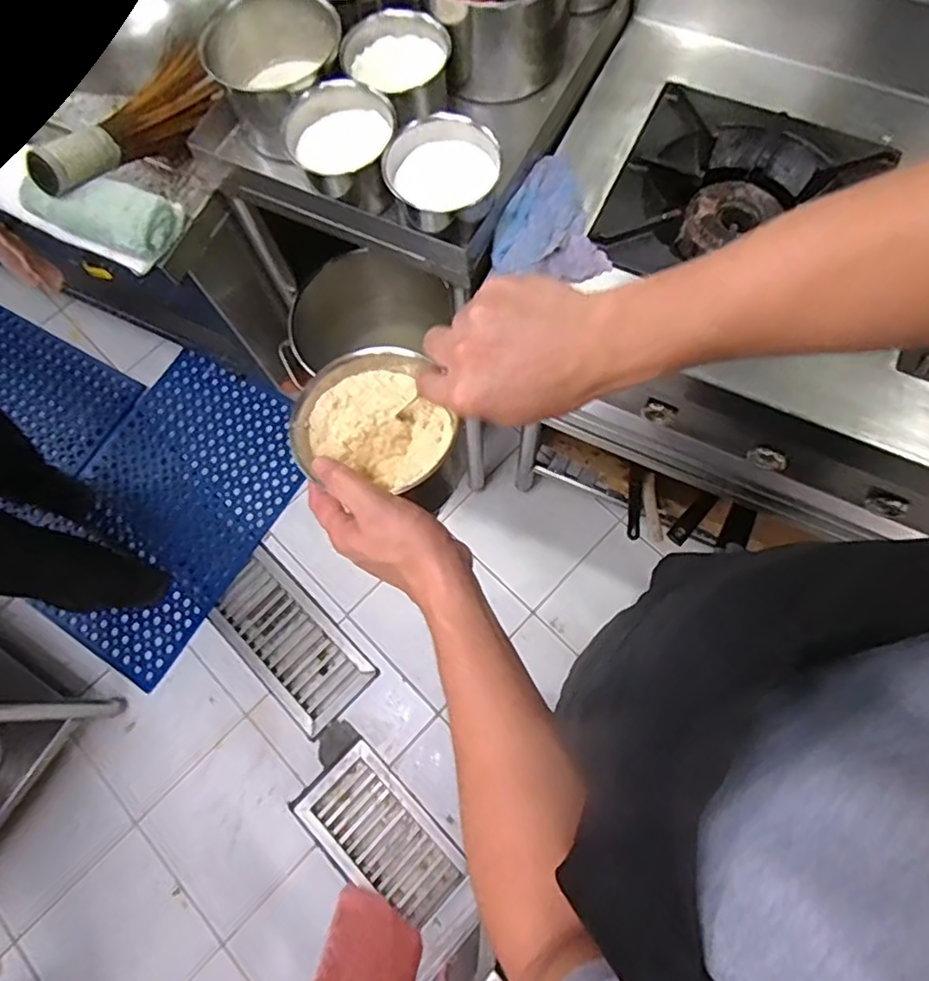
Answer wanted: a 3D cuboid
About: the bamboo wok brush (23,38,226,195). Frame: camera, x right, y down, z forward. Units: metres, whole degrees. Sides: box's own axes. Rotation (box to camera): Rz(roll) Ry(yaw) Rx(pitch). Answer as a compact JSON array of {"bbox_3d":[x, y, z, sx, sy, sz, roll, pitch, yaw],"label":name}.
[{"bbox_3d":[-0.422,-0.460,0.775,0.052,0.081,0.262,36,77,13],"label":"bamboo wok brush"}]

